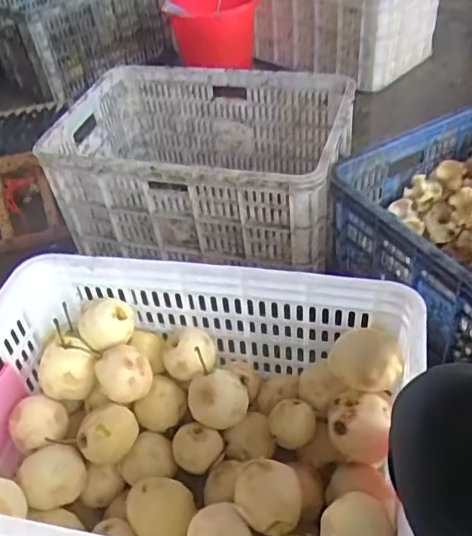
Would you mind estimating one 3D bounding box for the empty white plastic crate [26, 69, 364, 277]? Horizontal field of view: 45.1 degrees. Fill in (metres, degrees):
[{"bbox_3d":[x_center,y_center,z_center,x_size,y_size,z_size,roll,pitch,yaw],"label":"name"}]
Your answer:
[{"bbox_3d":[-0.056,-0.210,1.118,0.521,0.227,0.367,6,45,14],"label":"empty white plastic crate"}]

